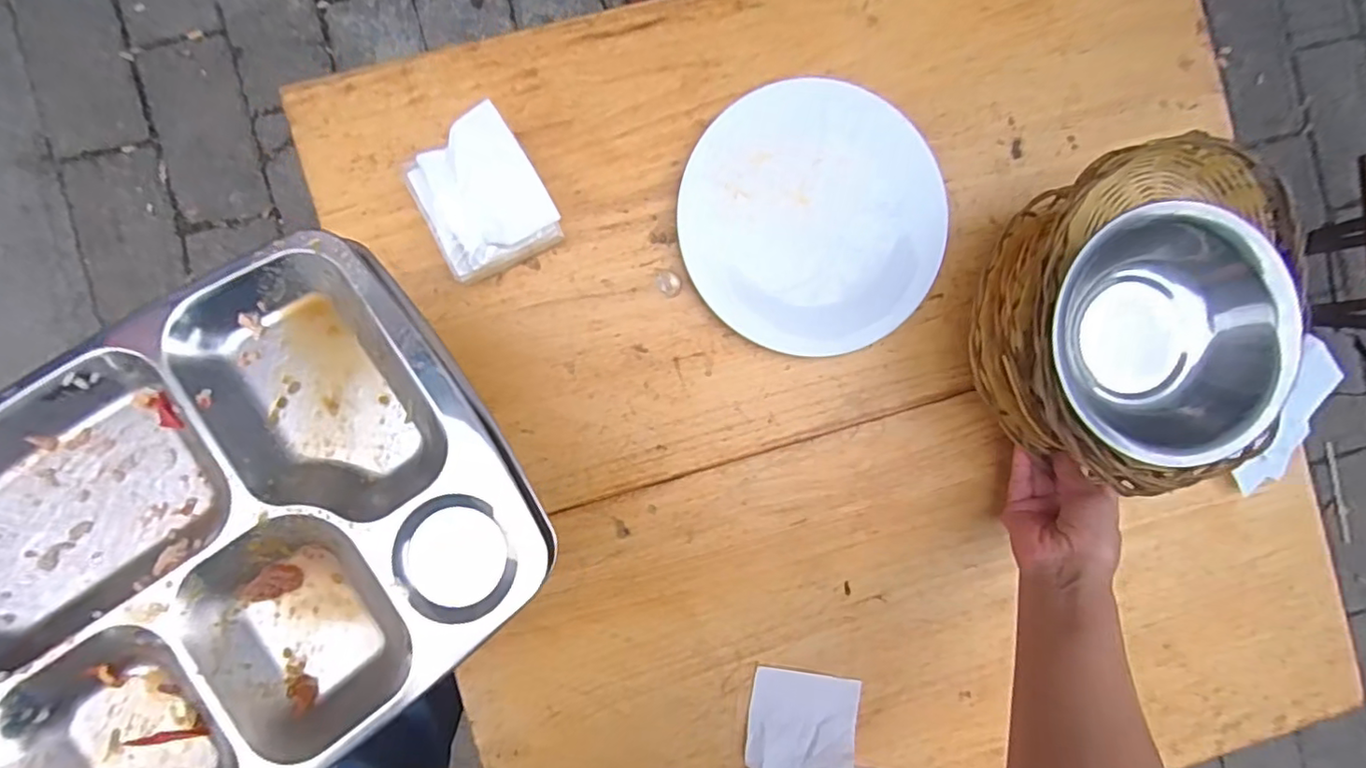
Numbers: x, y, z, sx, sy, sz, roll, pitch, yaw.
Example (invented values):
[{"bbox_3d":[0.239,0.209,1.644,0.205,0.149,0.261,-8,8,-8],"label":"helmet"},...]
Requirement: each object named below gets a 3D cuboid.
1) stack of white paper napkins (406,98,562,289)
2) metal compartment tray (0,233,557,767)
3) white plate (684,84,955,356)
[{"bbox_3d":[-0.149,-0.138,0.447,0.092,0.061,0.096,-27,93,-3],"label":"stack of white paper napkins"},{"bbox_3d":[-0.275,0.102,0.323,0.354,0.026,0.256,-35,85,-2],"label":"metal compartment tray"},{"bbox_3d":[0.110,-0.139,0.493,0.212,0.016,0.217,0,92,-6],"label":"white plate"}]

